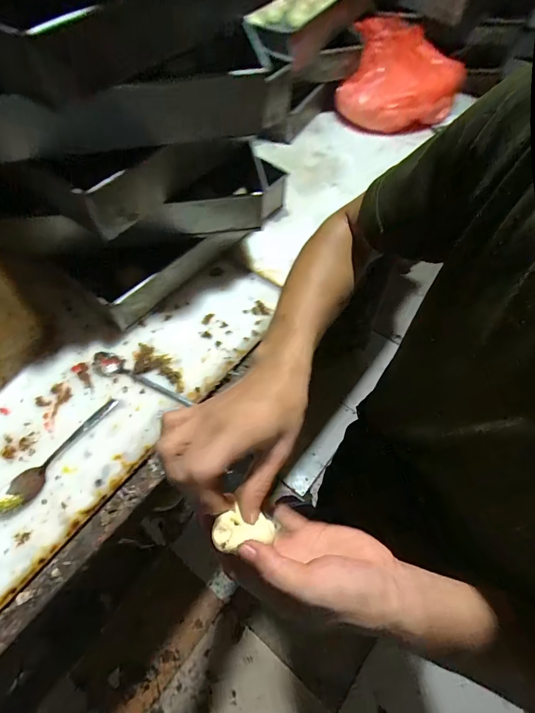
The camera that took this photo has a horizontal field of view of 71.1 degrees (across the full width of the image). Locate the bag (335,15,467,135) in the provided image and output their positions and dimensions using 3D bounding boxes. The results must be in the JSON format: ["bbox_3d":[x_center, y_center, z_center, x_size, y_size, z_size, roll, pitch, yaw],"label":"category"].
[{"bbox_3d":[0.309,-0.648,0.862,0.261,0.118,0.259,14,59,9],"label":"bag"}]

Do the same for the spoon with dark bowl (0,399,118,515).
[{"bbox_3d":[-0.256,0.116,0.462,0.033,0.019,0.170,33,64,19],"label":"spoon with dark bowl"}]

